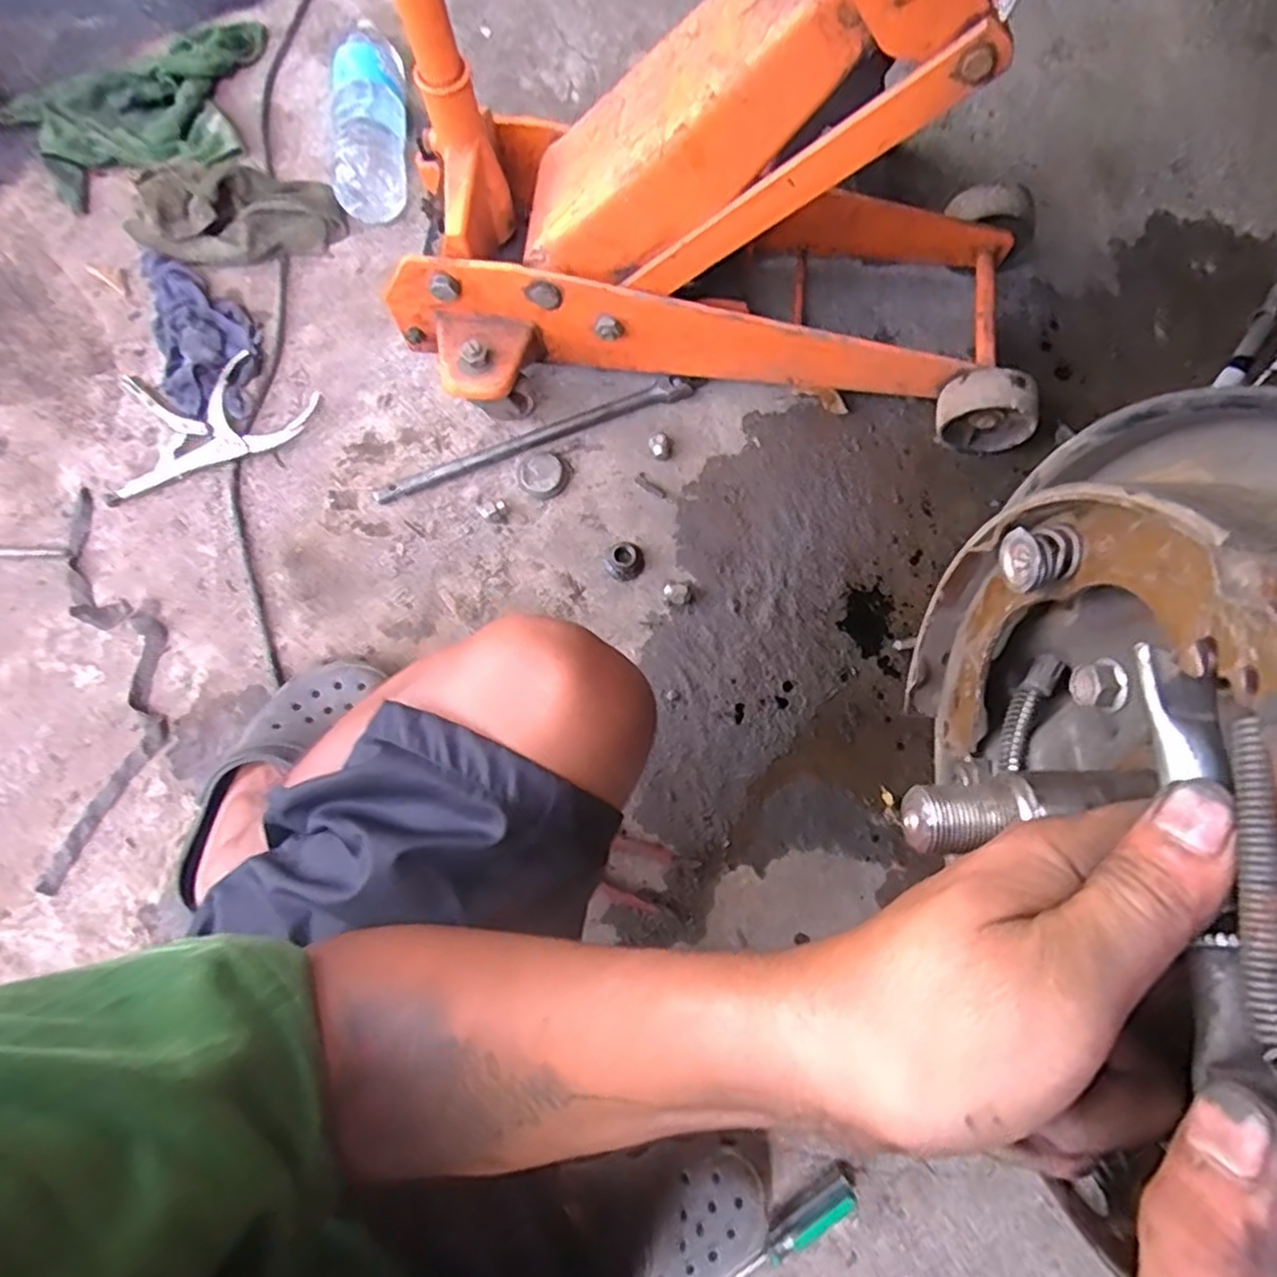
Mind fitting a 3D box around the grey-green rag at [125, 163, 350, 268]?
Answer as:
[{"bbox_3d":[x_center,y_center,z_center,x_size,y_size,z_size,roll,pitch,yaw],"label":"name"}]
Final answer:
[{"bbox_3d":[-0.462,-0.484,0.815,0.236,0.062,0.110,-13,78,-3],"label":"grey-green rag"}]

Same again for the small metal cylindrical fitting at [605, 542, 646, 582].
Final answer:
[{"bbox_3d":[-0.013,-0.083,0.735,0.039,0.029,0.039,0,77,0],"label":"small metal cylindrical fitting"}]

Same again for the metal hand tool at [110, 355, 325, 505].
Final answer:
[{"bbox_3d":[-0.472,-0.245,0.772,0.238,0.030,0.128,-22,84,-2],"label":"metal hand tool"}]

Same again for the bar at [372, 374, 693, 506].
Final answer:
[{"bbox_3d":[-0.113,-0.218,0.772,0.356,0.020,0.025,-21,78,-5],"label":"bar"}]

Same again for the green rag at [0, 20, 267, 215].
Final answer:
[{"bbox_3d":[-0.576,-0.627,0.843,0.318,0.069,0.215,-30,79,-6],"label":"green rag"}]

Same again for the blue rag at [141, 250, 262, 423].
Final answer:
[{"bbox_3d":[-0.486,-0.342,0.792,0.105,0.032,0.226,-18,78,-4],"label":"blue rag"}]

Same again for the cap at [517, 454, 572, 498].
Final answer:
[{"bbox_3d":[-0.099,-0.174,0.756,0.054,0.013,0.047,-34,79,-7],"label":"cap"}]

